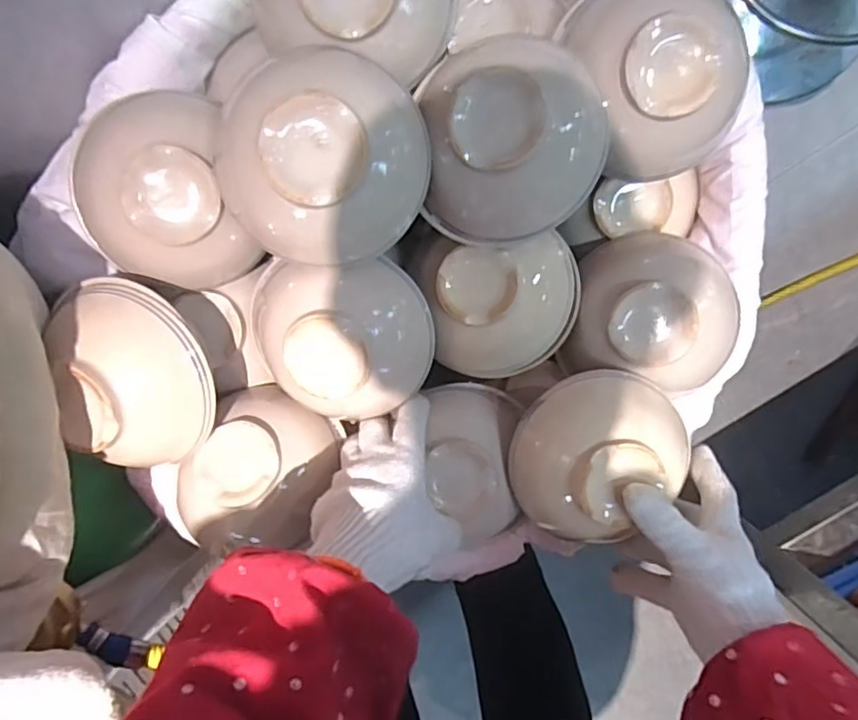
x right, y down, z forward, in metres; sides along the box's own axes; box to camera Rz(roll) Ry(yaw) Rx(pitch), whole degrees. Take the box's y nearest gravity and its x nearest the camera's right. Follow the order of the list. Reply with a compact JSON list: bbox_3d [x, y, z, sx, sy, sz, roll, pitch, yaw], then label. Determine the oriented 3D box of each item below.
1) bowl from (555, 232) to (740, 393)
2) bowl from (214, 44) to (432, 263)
[{"bbox_3d":[0.188,-0.041,0.474,0.133,0.067,0.133,0,91,15],"label":"bowl"},{"bbox_3d":[-0.072,-0.135,0.388,0.138,0.081,0.135,0,98,-1],"label":"bowl"}]

